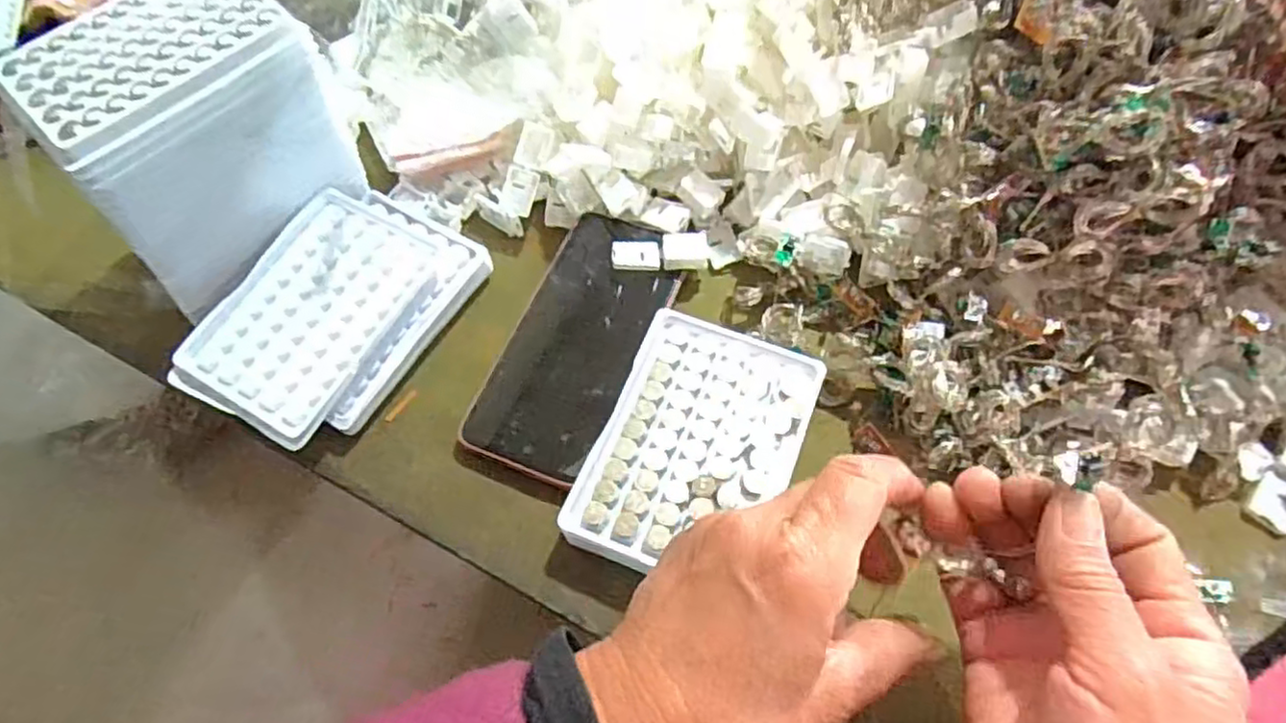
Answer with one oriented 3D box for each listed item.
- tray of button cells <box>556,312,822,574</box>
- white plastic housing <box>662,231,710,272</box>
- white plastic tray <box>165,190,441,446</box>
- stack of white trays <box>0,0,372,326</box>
[{"bbox_3d":[0.028,0.045,0.359,0.093,0.027,0.131,20,66,12],"label":"tray of button cells"},{"bbox_3d":[0.025,-0.065,0.414,0.027,0.014,0.020,-1,63,2],"label":"white plastic housing"},{"bbox_3d":[-0.184,-0.030,0.392,0.092,0.009,0.138,28,69,10],"label":"white plastic tray"},{"bbox_3d":[-0.246,-0.127,0.387,0.098,0.102,0.141,38,71,19],"label":"stack of white trays"}]

